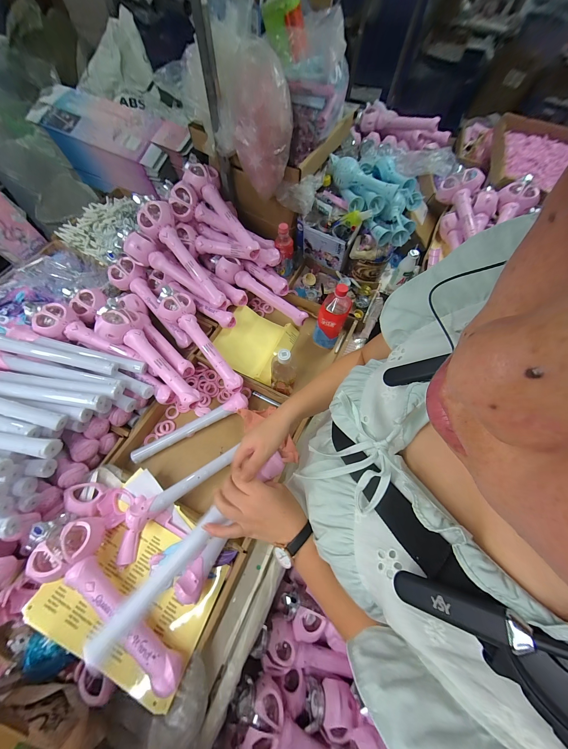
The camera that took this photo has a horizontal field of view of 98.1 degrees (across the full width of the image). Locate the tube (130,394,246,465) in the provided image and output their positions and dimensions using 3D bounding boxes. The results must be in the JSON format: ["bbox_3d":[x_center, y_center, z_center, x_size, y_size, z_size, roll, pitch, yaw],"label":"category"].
[{"bbox_3d":[-0.239,0.138,0.644,0.313,0.036,0.046,-27,71,-14],"label":"tube"}]

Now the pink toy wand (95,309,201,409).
[{"bbox_3d":[-0.342,-0.043,0.619,0.103,0.070,0.328,-42,75,-18],"label":"pink toy wand"}]

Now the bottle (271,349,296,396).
[{"bbox_3d":[0.001,-0.008,0.646,0.070,0.174,0.069,7,66,0],"label":"bottle"}]

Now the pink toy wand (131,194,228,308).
[{"bbox_3d":[-0.298,-0.353,0.745,0.098,0.101,0.357,-39,99,-18],"label":"pink toy wand"}]

